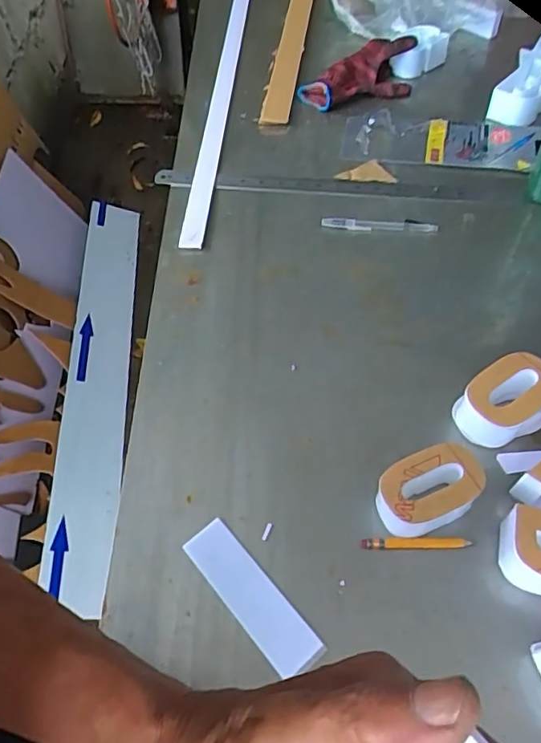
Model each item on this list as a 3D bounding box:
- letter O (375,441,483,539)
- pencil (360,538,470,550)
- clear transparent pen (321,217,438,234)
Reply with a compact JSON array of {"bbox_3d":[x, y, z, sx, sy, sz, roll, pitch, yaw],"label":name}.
[{"bbox_3d":[0.132,0.099,0.463,0.086,0.040,0.051,-19,57,-8],"label":"letter O"},{"bbox_3d":[0.120,0.142,0.457,0.088,0.004,0.009,-1,56,4],"label":"pencil"},{"bbox_3d":[0.131,-0.179,0.670,0.136,0.013,0.016,3,57,7],"label":"clear transparent pen"}]

